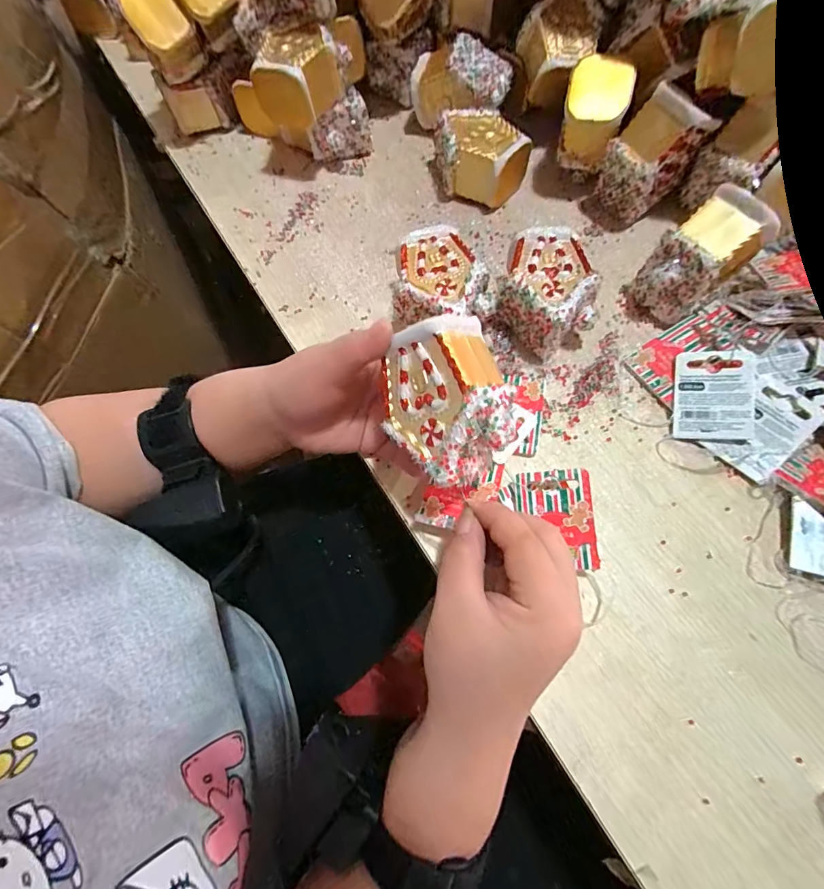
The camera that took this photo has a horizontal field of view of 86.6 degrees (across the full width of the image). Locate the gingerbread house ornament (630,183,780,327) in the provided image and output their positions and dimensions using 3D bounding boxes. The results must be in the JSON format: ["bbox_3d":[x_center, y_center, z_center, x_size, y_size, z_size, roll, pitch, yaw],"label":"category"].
[{"bbox_3d":[0.199,-0.129,0.311,0.063,0.072,0.048,-33,70,-12],"label":"gingerbread house ornament"}]

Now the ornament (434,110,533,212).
[{"bbox_3d":[0.056,-0.246,0.380,0.084,0.046,0.063,17,68,9],"label":"ornament"}]

